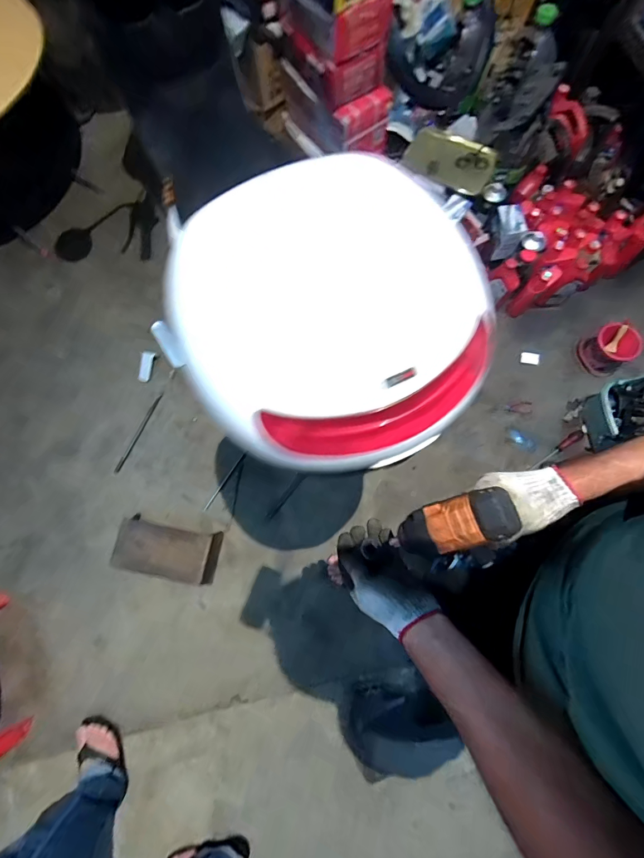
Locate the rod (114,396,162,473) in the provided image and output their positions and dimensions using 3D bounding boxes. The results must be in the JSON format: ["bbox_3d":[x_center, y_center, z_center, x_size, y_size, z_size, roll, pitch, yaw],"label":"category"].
[{"bbox_3d":[-0.698,0.015,1.366,0.020,0.005,0.327,22,77,6],"label":"rod"}]

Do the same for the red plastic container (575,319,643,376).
[{"bbox_3d":[1.137,-0.320,1.412,0.160,0.145,0.162,0,75,1],"label":"red plastic container"}]

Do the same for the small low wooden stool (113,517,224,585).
[{"bbox_3d":[-0.514,0.410,1.205,0.324,0.078,0.158,16,76,-9],"label":"small low wooden stool"}]

